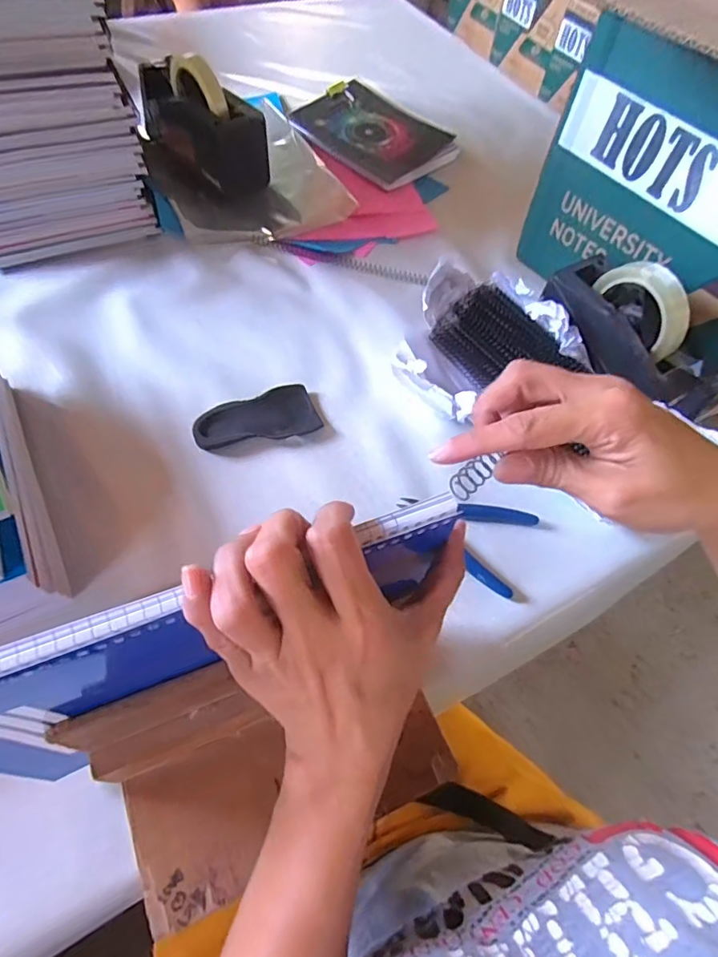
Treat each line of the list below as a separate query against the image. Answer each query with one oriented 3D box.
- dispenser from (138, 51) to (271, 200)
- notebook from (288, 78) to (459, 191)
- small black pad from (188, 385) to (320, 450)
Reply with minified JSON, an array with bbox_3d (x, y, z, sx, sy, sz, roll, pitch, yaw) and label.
[{"bbox_3d":[-0.218,-0.466,0.676,0.188,0.126,0.075,32,62,14],"label":"dispenser"},{"bbox_3d":[0.017,-0.531,0.778,0.241,0.010,0.156,43,74,15],"label":"notebook"},{"bbox_3d":[-0.101,-0.057,0.506,0.118,0.016,0.055,-21,64,-16],"label":"small black pad"}]

